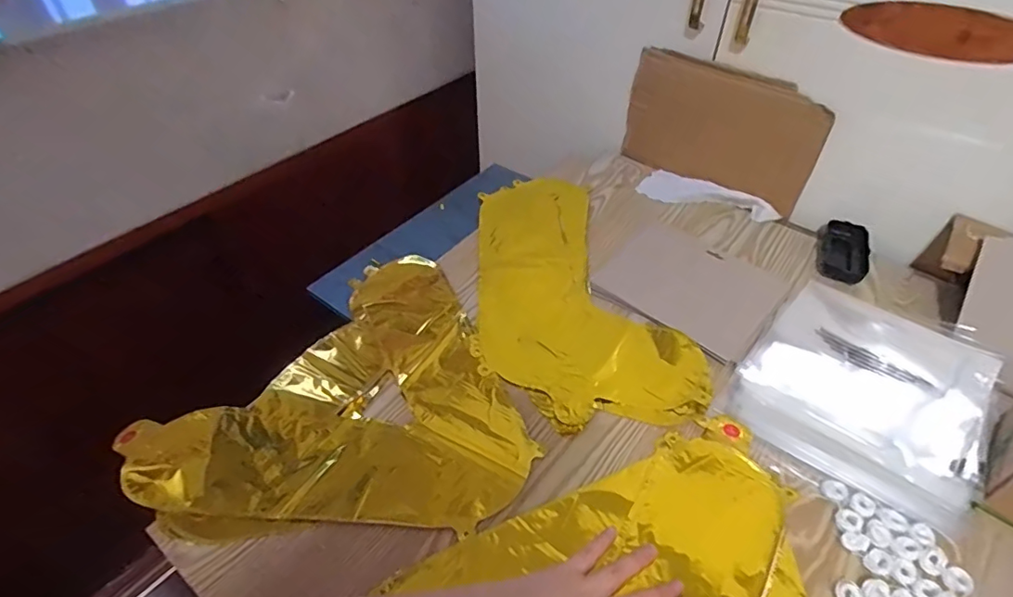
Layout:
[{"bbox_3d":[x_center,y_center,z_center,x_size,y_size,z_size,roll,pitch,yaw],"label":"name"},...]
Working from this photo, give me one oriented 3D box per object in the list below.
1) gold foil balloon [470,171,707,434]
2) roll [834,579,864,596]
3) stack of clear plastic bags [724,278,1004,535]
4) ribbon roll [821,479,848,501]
[{"bbox_3d":[0.071,-0.021,0.673,0.230,0.017,0.412,-6,46,-5],"label":"gold foil balloon"},{"bbox_3d":[0.271,0.235,0.420,0.017,0.010,0.020,-17,48,-16],"label":"roll"},{"bbox_3d":[0.382,0.085,0.558,0.213,0.020,0.253,29,52,26],"label":"stack of clear plastic bags"},{"bbox_3d":[0.298,0.174,0.480,0.022,0.004,0.020,0,45,0],"label":"ribbon roll"}]

